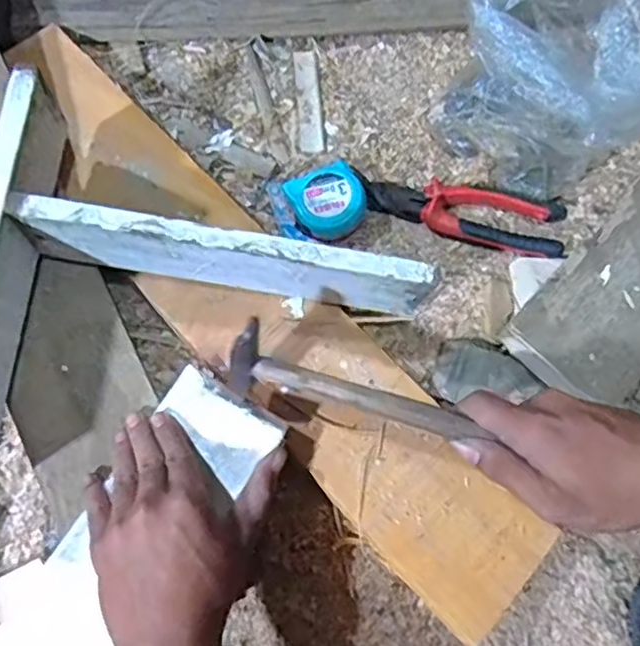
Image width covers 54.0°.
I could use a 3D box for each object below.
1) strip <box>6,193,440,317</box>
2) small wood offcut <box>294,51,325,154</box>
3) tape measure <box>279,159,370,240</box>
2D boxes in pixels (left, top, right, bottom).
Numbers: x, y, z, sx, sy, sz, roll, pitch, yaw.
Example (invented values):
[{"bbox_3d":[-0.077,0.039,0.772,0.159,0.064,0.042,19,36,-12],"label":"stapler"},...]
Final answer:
[{"bbox_3d":[-0.060,-0.041,0.422,0.267,0.099,0.015,7,75,0],"label":"strip"},{"bbox_3d":[-0.010,-0.204,0.573,0.022,0.004,0.109,-3,76,-3],"label":"small wood offcut"},{"bbox_3d":[0.006,-0.100,0.515,0.057,0.033,0.061,-26,70,-12],"label":"tape measure"}]

